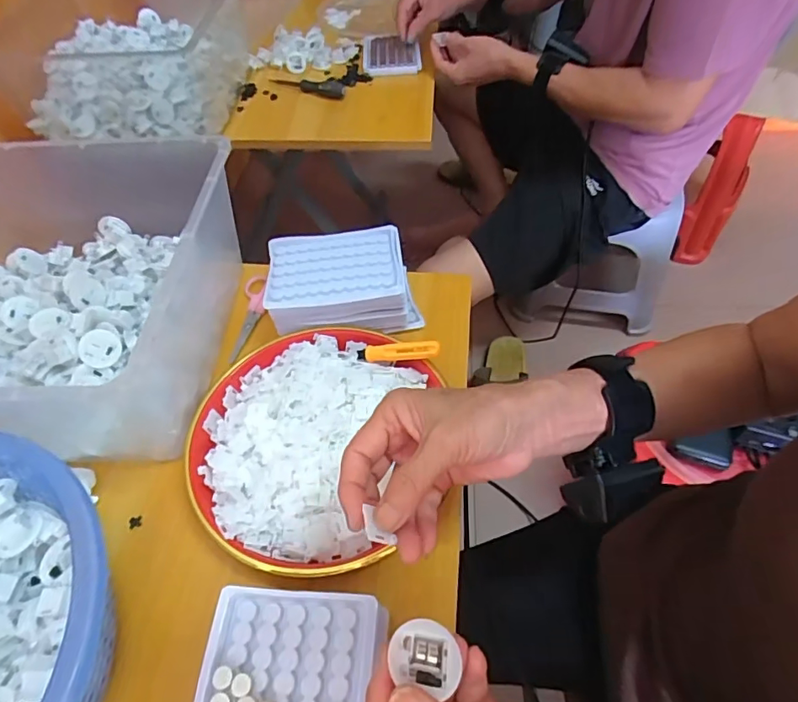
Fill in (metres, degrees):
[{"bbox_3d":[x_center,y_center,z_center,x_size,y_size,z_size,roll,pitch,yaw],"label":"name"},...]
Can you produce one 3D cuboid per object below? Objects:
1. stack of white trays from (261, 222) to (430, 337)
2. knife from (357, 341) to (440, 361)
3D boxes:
[{"bbox_3d":[-0.057,-0.068,0.518,0.143,0.058,0.098,-7,53,-3],"label":"stack of white trays"},{"bbox_3d":[-0.002,0.000,0.459,0.080,0.015,0.012,-5,50,25],"label":"knife"}]

